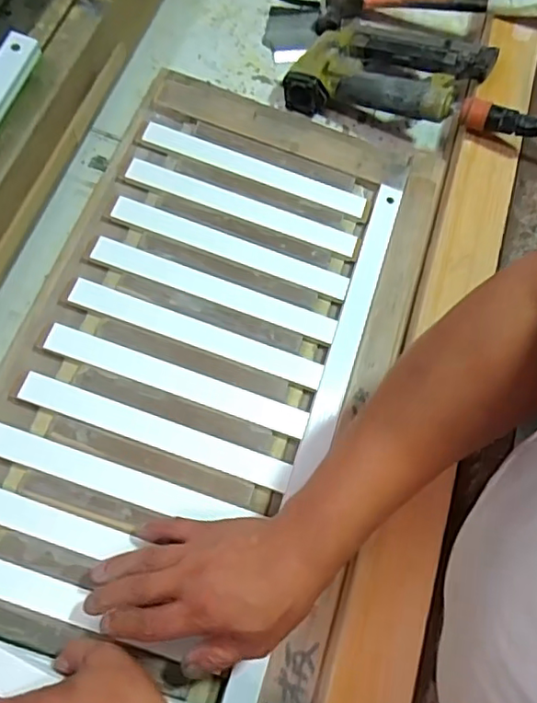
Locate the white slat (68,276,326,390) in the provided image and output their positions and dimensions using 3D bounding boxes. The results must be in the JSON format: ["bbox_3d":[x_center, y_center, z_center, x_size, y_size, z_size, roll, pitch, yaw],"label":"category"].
[{"bbox_3d":[-0.062,-0.017,0.506,0.229,0.004,0.027,19,72,-1],"label":"white slat"}]

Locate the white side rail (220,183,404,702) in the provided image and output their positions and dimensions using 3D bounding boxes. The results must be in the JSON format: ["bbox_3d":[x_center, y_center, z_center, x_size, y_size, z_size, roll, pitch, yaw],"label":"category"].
[{"bbox_3d":[0.022,0.128,0.458,0.025,0.015,0.663,20,69,-1],"label":"white side rail"}]

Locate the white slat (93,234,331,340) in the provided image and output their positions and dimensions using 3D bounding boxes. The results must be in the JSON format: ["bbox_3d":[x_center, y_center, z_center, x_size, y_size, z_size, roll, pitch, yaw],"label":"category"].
[{"bbox_3d":[-0.047,-0.057,0.521,0.227,0.004,0.025,19,69,-1],"label":"white slat"}]

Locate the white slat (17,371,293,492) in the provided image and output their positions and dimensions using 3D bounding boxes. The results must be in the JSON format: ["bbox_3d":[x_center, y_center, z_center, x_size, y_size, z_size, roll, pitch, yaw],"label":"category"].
[{"bbox_3d":[-0.092,0.063,0.467,0.228,0.015,0.026,17,67,6],"label":"white slat"}]

